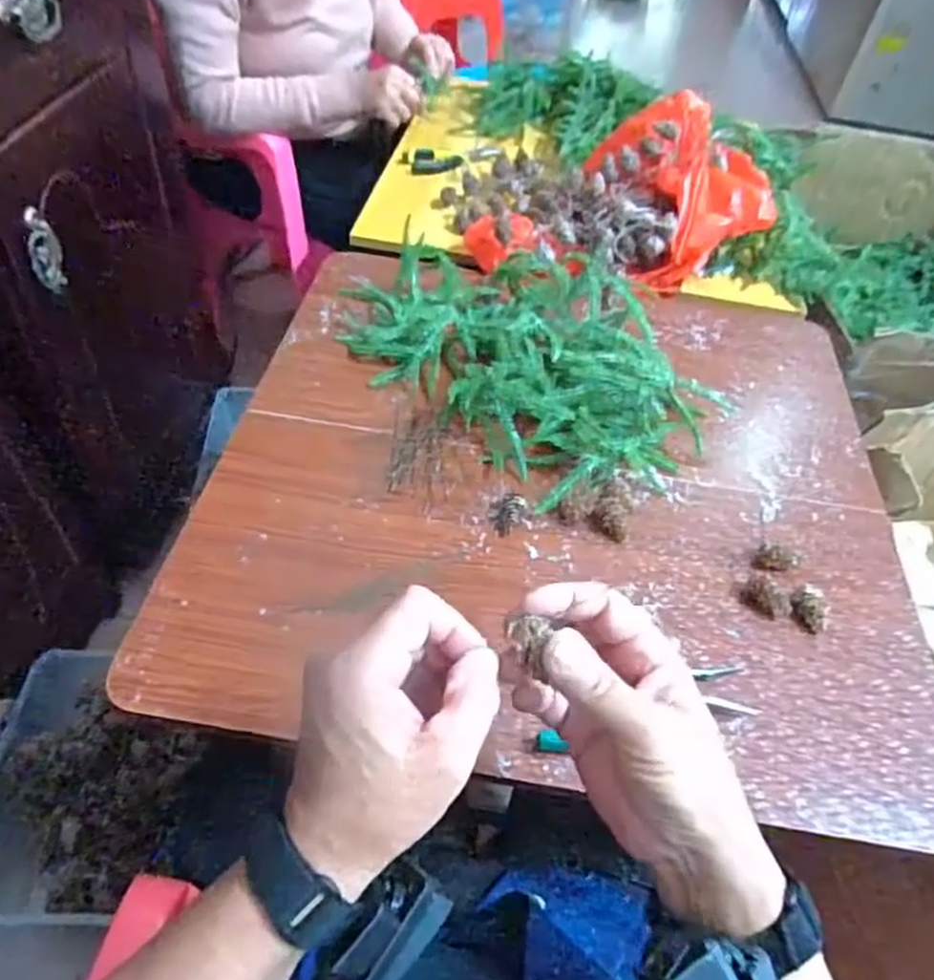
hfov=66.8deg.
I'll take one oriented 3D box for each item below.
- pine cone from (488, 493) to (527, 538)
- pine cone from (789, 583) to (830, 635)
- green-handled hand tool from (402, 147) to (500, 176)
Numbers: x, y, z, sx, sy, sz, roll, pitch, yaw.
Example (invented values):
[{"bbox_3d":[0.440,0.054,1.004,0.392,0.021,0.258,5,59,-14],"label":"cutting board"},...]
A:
[{"bbox_3d":[0.033,0.017,0.586,0.030,0.019,0.038,37,55,23],"label":"pine cone"},{"bbox_3d":[0.264,0.092,0.545,0.031,0.025,0.024,37,55,23],"label":"pine cone"},{"bbox_3d":[-0.023,-0.487,1.042,0.142,0.027,0.047,1,48,15],"label":"green-handled hand tool"}]

